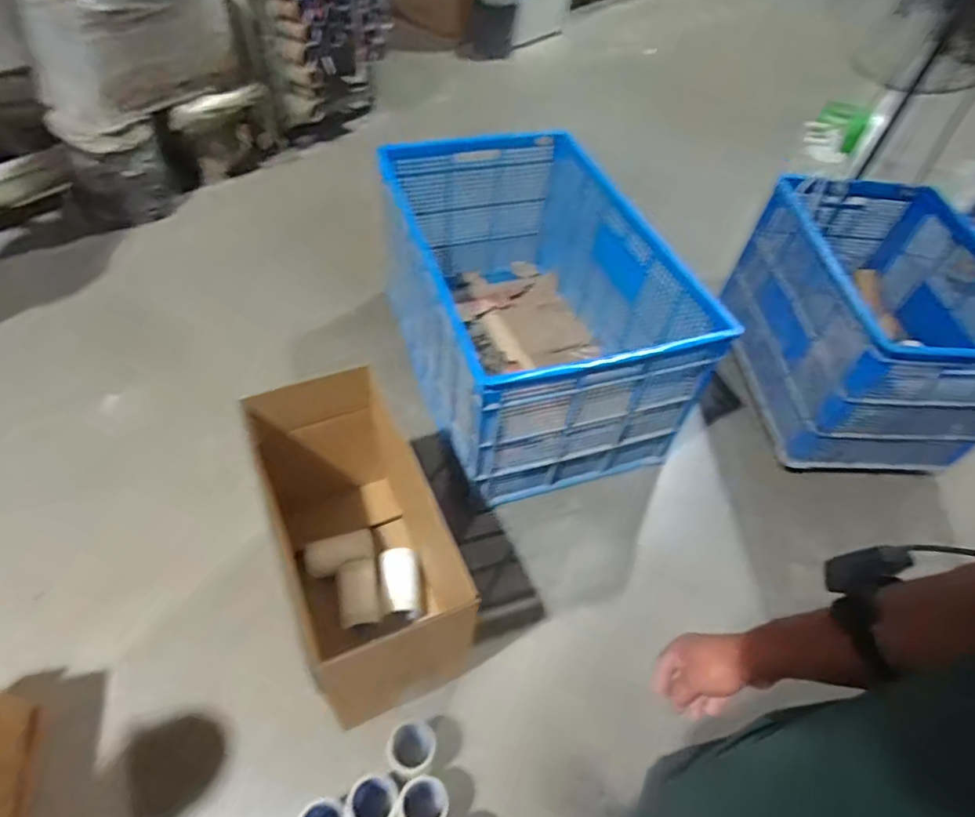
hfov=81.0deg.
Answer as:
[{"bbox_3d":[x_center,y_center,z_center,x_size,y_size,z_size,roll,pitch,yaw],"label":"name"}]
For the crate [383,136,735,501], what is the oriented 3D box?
[{"bbox_3d":[0.119,-0.320,1.787,0.698,0.552,1.026,-11,53,-15],"label":"crate"}]

